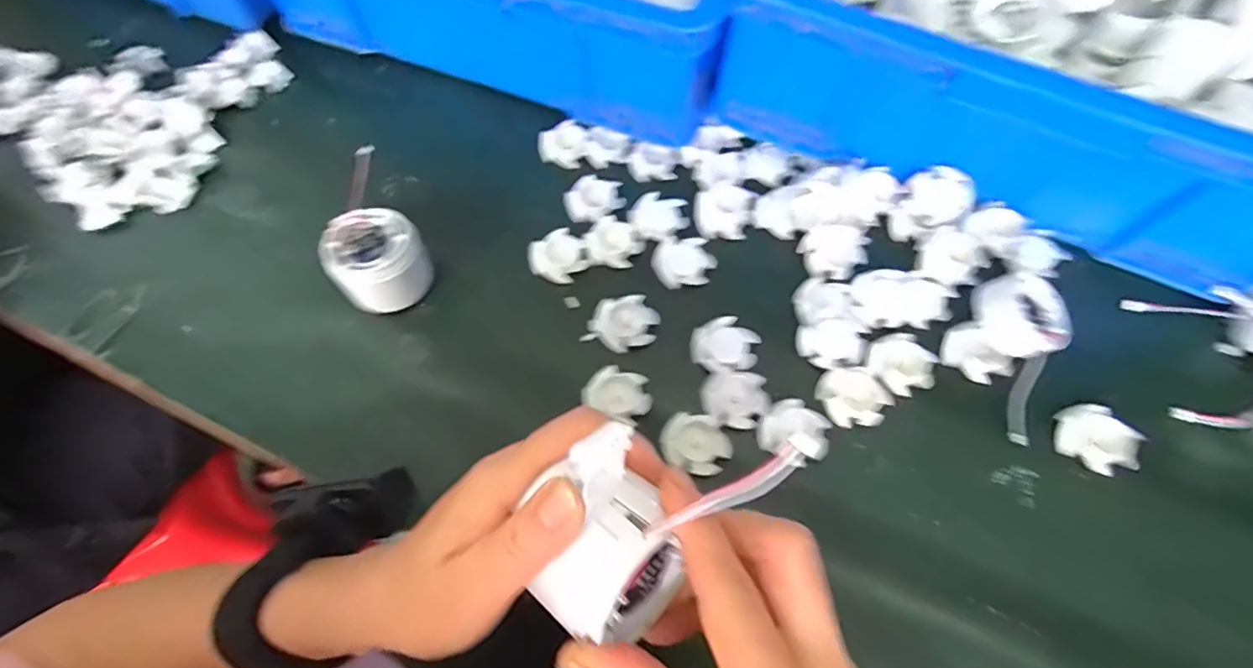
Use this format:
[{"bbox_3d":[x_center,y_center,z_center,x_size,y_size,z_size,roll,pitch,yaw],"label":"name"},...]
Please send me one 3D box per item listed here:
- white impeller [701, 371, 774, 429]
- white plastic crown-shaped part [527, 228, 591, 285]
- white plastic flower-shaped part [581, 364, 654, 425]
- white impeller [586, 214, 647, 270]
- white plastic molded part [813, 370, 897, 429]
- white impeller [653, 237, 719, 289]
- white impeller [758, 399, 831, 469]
[{"bbox_3d":[0.074,0.044,0.369,0.045,0.009,0.036,6,67,3],"label":"white impeller"},{"bbox_3d":[-0.052,-0.057,0.422,0.040,0.015,0.038,-32,70,-13],"label":"white plastic crown-shaped part"},{"bbox_3d":[-0.005,0.041,0.372,0.044,0.013,0.033,30,70,12],"label":"white plastic flower-shaped part"},{"bbox_3d":[-0.010,-0.070,0.425,0.042,0.012,0.038,35,71,14],"label":"white impeller"},{"bbox_3d":[0.152,0.043,0.370,0.043,0.014,0.037,-4,67,-1],"label":"white plastic molded part"},{"bbox_3d":[0.044,-0.054,0.417,0.047,0.013,0.038,-1,67,0],"label":"white impeller"},{"bbox_3d":[0.110,0.064,0.358,0.042,0.010,0.038,35,71,14],"label":"white impeller"}]

